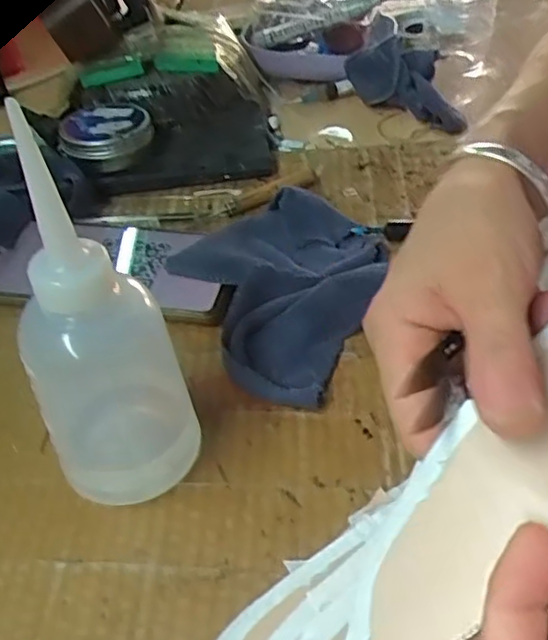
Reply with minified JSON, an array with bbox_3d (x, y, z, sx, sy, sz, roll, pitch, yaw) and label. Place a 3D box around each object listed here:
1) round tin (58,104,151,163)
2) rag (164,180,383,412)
[{"bbox_3d":[-0.125,-0.142,0.495,0.065,0.014,0.069,-16,44,-12],"label":"round tin"},{"bbox_3d":[-0.003,-0.022,0.388,0.120,0.027,0.142,16,47,22],"label":"rag"}]

